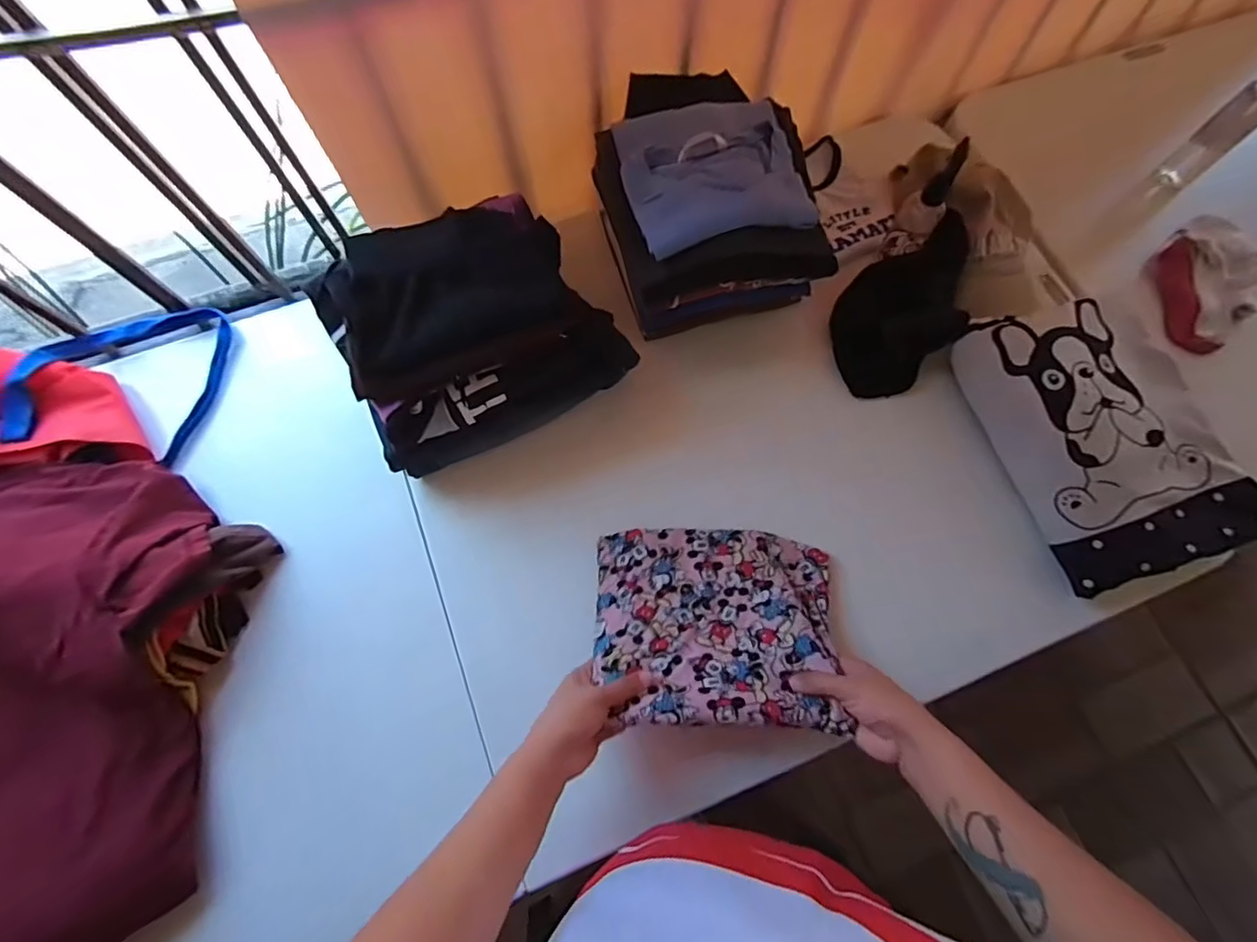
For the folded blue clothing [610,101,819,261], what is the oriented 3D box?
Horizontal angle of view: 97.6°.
[{"bbox_3d":[0.092,-0.332,0.592,0.190,0.037,0.175,-14,72,-6],"label":"folded blue clothing"}]

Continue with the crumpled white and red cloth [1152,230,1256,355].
[{"bbox_3d":[0.779,-0.239,0.733,0.111,0.046,0.166,5,71,1],"label":"crumpled white and red cloth"}]

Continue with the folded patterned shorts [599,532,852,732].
[{"bbox_3d":[0.091,0.152,0.567,0.245,0.025,0.203,2,50,1],"label":"folded patterned shorts"}]

